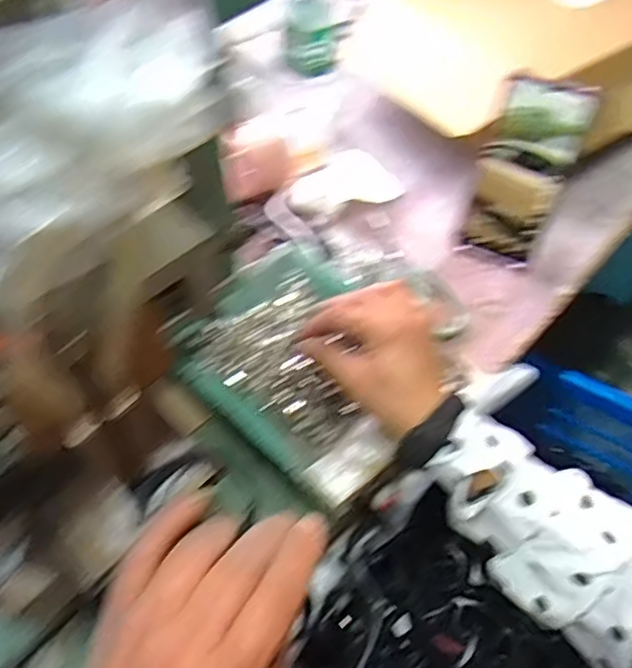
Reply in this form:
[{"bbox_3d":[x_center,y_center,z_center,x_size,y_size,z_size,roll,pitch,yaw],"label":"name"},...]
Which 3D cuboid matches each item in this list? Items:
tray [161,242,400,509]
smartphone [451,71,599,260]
[{"bbox_3d":[-0.004,0.018,0.495,0.188,0.028,0.158,37,63,21],"label":"tray"},{"bbox_3d":[0.186,-0.145,0.593,0.074,0.166,0.016,25,33,15],"label":"smartphone"}]

